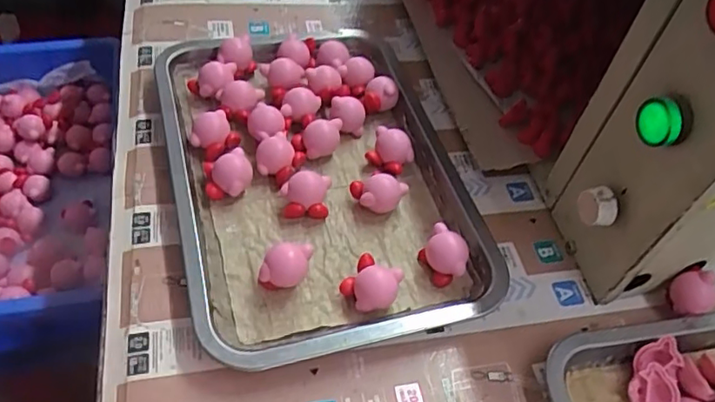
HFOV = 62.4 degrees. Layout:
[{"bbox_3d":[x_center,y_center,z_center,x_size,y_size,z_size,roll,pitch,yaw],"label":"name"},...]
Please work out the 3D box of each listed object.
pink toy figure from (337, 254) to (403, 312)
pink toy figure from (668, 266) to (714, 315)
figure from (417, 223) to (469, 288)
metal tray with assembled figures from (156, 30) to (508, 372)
[{"bbox_3d":[0.009,0.058,0.395,0.035,0.026,0.032,29,55,18],"label":"pink toy figure"},{"bbox_3d":[0.237,0.068,0.419,0.028,0.035,0.028,2,51,-3],"label":"pink toy figure"},{"bbox_3d":[0.063,0.038,0.420,0.027,0.031,0.033,-19,55,-19],"label":"figure"},{"bbox_3d":[-0.035,-0.031,0.470,0.218,0.035,0.320,-12,53,-14],"label":"metal tray with assembled figures"}]

